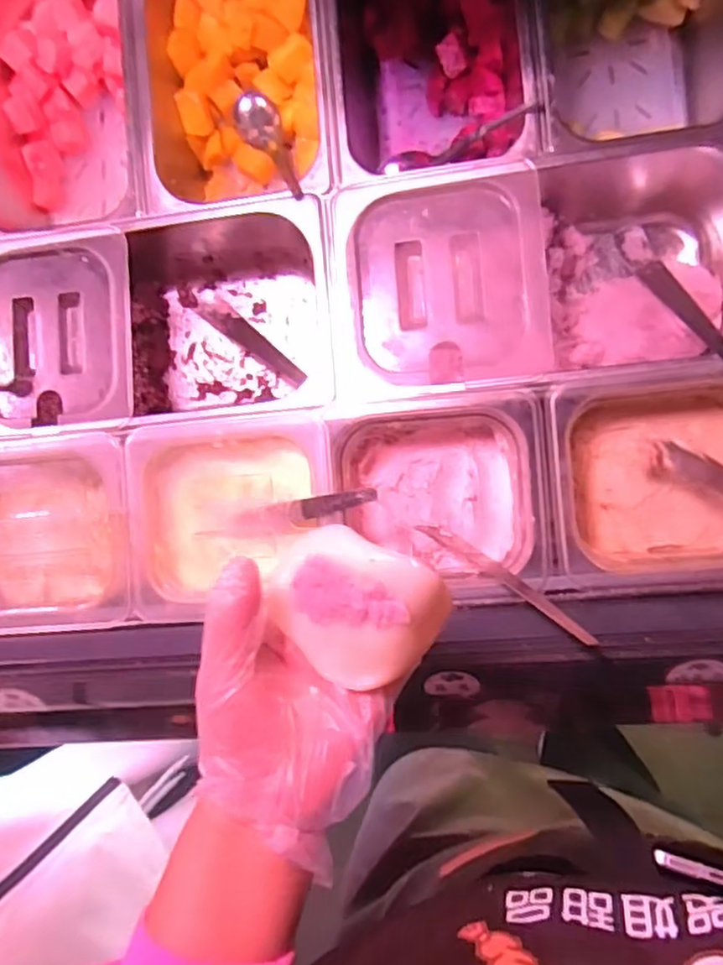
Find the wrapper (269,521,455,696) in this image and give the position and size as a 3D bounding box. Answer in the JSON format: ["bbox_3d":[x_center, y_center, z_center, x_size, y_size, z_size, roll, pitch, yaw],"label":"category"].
[{"bbox_3d":[-0.006,0.065,0.348,0.090,0.030,0.073,25,91,8],"label":"wrapper"}]

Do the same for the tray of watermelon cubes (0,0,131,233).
[{"bbox_3d":[-0.277,-0.365,0.645,0.161,0.090,0.249,-8,86,8],"label":"tray of watermelon cubes"}]

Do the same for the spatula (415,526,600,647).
[{"bbox_3d":[0.106,0.072,0.500,0.167,0.021,0.012,35,93,45],"label":"spatula"}]

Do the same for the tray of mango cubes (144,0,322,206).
[{"bbox_3d":[-0.109,-0.365,0.610,0.159,0.088,0.250,-2,87,8],"label":"tray of mango cubes"}]

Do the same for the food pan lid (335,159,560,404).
[{"bbox_3d":[0.059,-0.155,0.523,0.159,0.018,0.165,-4,87,8],"label":"food pan lid"}]

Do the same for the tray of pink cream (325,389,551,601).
[{"bbox_3d":[0.062,0.013,0.550,0.160,0.089,0.149,-4,87,8],"label":"tray of pink cream"}]

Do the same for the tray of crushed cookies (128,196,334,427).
[{"bbox_3d":[-0.118,-0.145,0.603,0.196,0.108,0.187,-4,87,8],"label":"tray of crushed cookies"}]

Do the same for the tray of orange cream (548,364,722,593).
[{"bbox_3d":[0.230,-0.001,0.517,0.174,0.082,0.156,-5,87,8],"label":"tray of orange cream"}]

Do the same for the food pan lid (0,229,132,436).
[{"bbox_3d":[-0.271,-0.129,0.581,0.151,0.018,0.166,-2,87,8],"label":"food pan lid"}]

